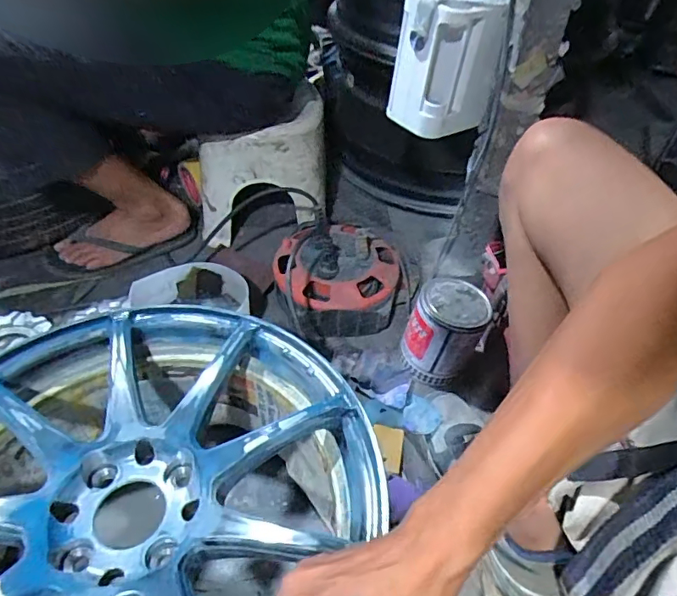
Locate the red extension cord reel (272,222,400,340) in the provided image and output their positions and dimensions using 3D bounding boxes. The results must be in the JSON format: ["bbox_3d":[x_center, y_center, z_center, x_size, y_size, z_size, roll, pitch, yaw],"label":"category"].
[{"bbox_3d":[0.004,-0.044,0.831,0.214,0.116,0.218,2,45,-2],"label":"red extension cord reel"}]

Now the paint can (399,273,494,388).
[{"bbox_3d":[0.158,0.049,0.745,0.107,0.129,0.107,2,45,-2],"label":"paint can"}]

